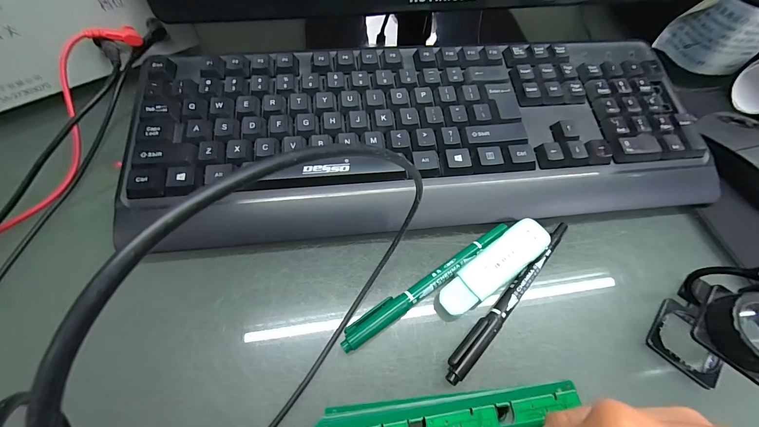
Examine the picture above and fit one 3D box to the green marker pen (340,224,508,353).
[{"bbox_3d":[0.034,0.046,0.215,0.136,0.010,0.014,-29,67,-17],"label":"green marker pen"}]

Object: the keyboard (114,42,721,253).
[{"bbox_3d":[0.038,-0.063,0.256,0.423,0.041,0.150,-6,63,-6],"label":"keyboard"}]

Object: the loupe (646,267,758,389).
[{"bbox_3d":[0.203,0.064,0.188,0.057,0.059,0.044,-38,70,-20],"label":"loupe"}]

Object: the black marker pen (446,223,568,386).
[{"bbox_3d":[0.089,0.053,0.213,0.139,0.011,0.014,-39,71,-21],"label":"black marker pen"}]

